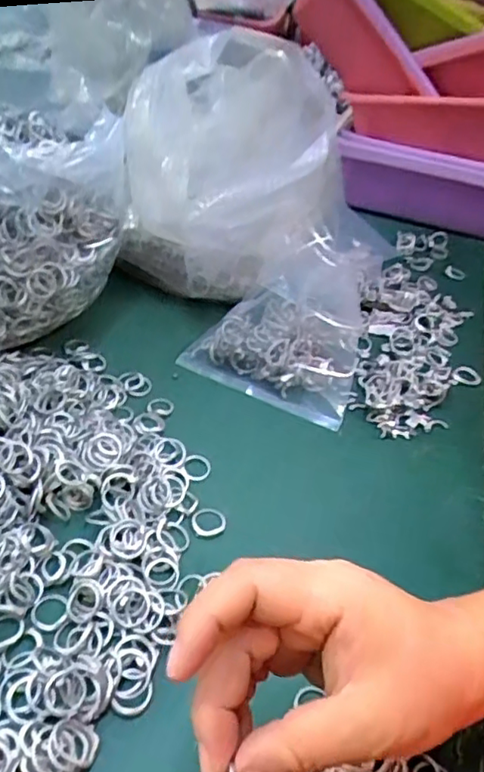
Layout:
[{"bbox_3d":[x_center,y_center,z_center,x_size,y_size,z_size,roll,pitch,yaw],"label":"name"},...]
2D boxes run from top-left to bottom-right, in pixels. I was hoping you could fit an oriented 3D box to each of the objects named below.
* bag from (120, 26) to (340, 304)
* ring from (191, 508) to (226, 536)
[{"bbox_3d":[-0.018,-0.170,0.518,0.164,0.209,0.183,3,40,-6],"label":"bag"},{"bbox_3d":[-0.021,0.087,0.384,0.022,0.004,0.021,4,40,-4],"label":"ring"}]

